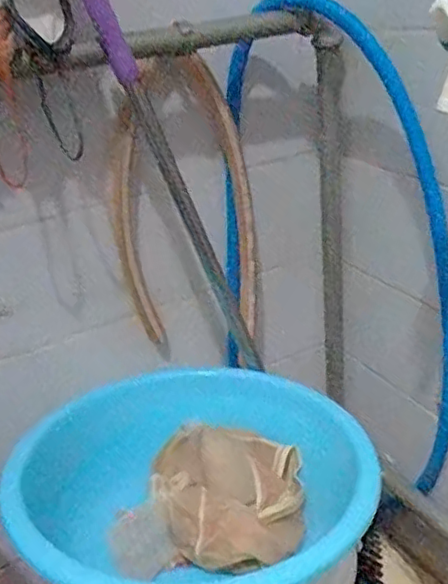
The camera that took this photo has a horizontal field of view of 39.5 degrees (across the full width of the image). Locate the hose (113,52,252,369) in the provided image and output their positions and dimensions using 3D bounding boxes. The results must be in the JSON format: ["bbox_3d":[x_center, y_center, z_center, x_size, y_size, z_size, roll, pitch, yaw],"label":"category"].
[{"bbox_3d":[-0.046,-0.064,0.777,0.173,0.404,0.047,-15,28,-14],"label":"hose"}]

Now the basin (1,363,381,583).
[{"bbox_3d":[-0.024,0.188,0.616,0.314,0.106,0.279,-14,28,-12],"label":"basin"}]

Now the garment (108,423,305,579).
[{"bbox_3d":[-0.004,0.202,0.641,0.163,0.057,0.212,0,28,14],"label":"garment"}]

